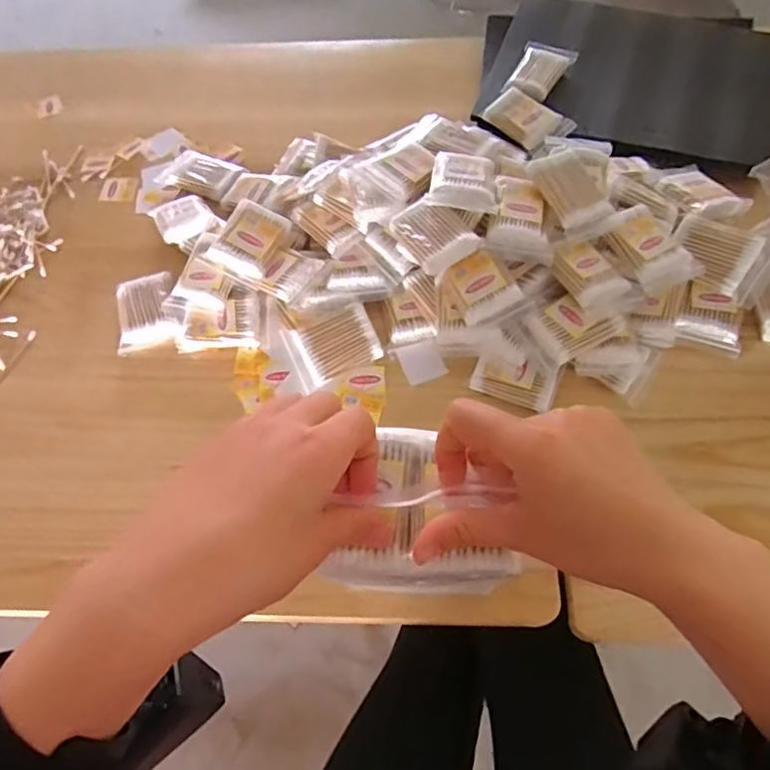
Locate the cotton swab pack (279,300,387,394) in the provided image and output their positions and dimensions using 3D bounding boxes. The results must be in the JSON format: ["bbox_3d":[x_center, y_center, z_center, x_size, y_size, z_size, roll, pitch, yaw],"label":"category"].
[{"bbox_3d":[-0.050,-0.039,0.571,0.086,0.017,0.062,-27,90,-12],"label":"cotton swab pack"}]

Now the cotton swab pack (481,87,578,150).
[{"bbox_3d":[0.170,-0.315,0.694,0.096,0.018,0.061,36,68,20],"label":"cotton swab pack"}]

